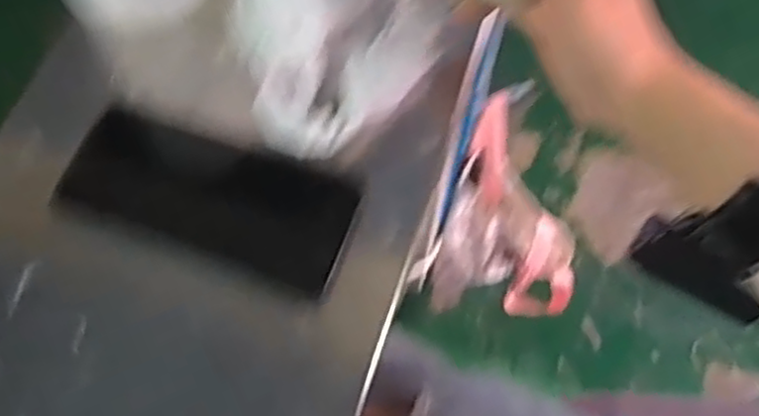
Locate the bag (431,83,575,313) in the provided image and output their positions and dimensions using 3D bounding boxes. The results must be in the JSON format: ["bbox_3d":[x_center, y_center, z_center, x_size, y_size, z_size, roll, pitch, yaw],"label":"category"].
[{"bbox_3d":[0.162,0.002,0.937,0.170,0.363,0.134,-31,44,-17],"label":"bag"}]

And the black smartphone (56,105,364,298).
[{"bbox_3d":[-0.088,-0.008,0.372,0.146,0.011,0.064,17,66,7],"label":"black smartphone"}]

